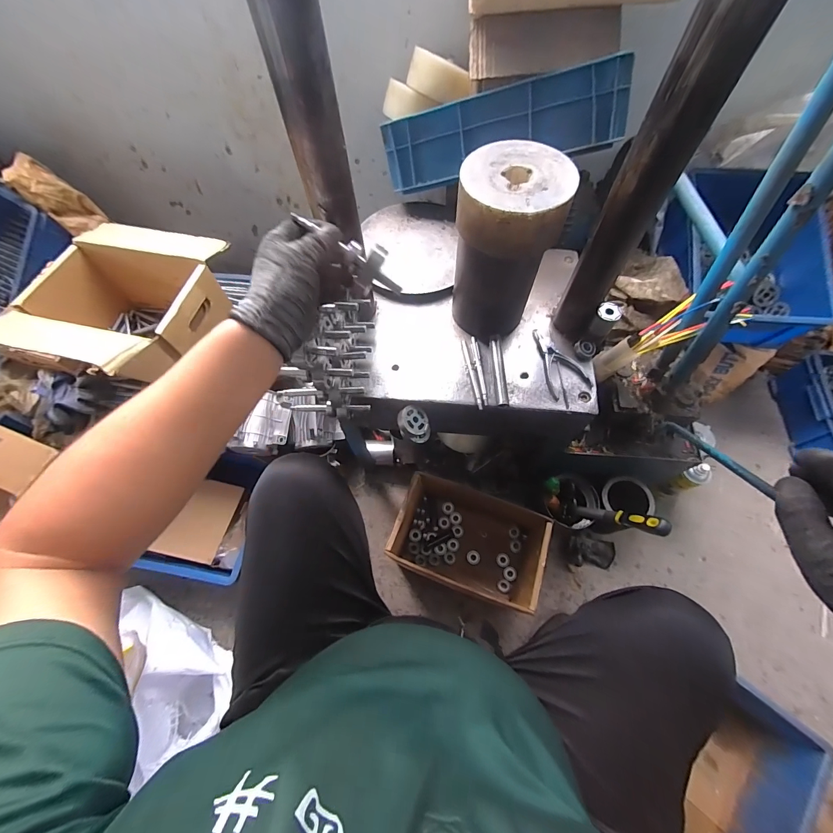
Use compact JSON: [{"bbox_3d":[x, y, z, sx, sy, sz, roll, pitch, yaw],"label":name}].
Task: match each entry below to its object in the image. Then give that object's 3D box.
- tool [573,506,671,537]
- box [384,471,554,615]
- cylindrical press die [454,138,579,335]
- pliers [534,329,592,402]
[{"bbox_3d":[0.399,0.200,0.711,0.031,0.209,0.025,-44,98,-17],"label":"tool"},{"bbox_3d":[0.113,0.283,0.818,0.306,0.179,0.202,19,67,10],"label":"box"},{"bbox_3d":[0.134,-0.251,0.562,0.135,0.246,0.141,-1,65,1],"label":"cylindrical press die"},{"bbox_3d":[0.248,-0.098,0.625,0.073,0.013,0.137,-13,65,-4],"label":"pliers"}]

